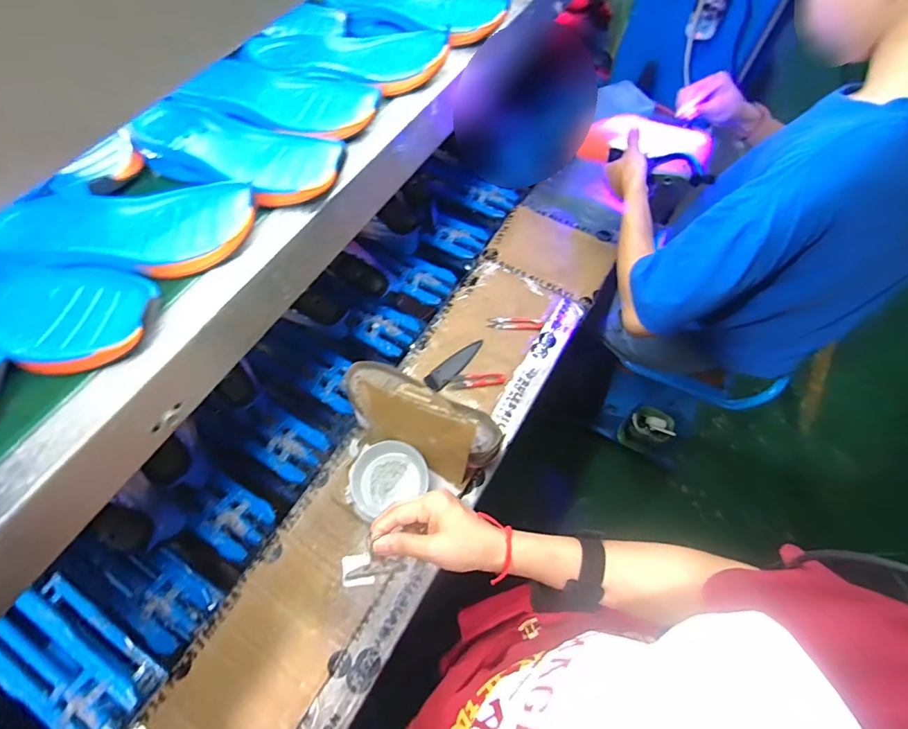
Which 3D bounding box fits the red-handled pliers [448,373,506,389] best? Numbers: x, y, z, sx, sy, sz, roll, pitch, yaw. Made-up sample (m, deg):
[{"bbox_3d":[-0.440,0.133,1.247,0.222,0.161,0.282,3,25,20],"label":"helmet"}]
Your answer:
[{"bbox_3d":[0.041,0.029,0.782,0.096,0.009,0.024,-3,67,-4],"label":"red-handled pliers"}]

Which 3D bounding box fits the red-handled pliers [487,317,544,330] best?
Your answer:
[{"bbox_3d":[0.116,-0.079,0.838,0.104,0.005,0.026,1,66,-2],"label":"red-handled pliers"}]

